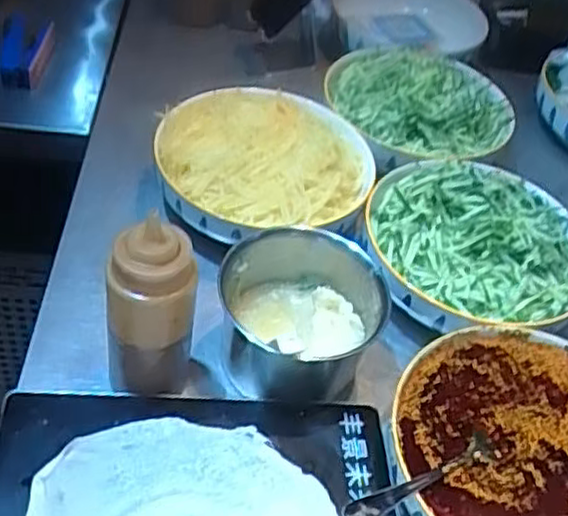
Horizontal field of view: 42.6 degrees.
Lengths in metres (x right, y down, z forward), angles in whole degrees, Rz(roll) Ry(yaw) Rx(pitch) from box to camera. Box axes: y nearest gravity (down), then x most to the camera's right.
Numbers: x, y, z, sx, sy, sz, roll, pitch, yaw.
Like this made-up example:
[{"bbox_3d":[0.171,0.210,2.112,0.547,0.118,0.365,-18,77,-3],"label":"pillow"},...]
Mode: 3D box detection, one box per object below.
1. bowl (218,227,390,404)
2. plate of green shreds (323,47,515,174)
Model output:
[{"bbox_3d":[0.010,0.043,0.614,0.126,0.078,0.117,28,47,16],"label":"bowl"},{"bbox_3d":[0.164,-0.197,0.860,0.201,0.059,0.191,6,45,-6],"label":"plate of green shreds"}]

